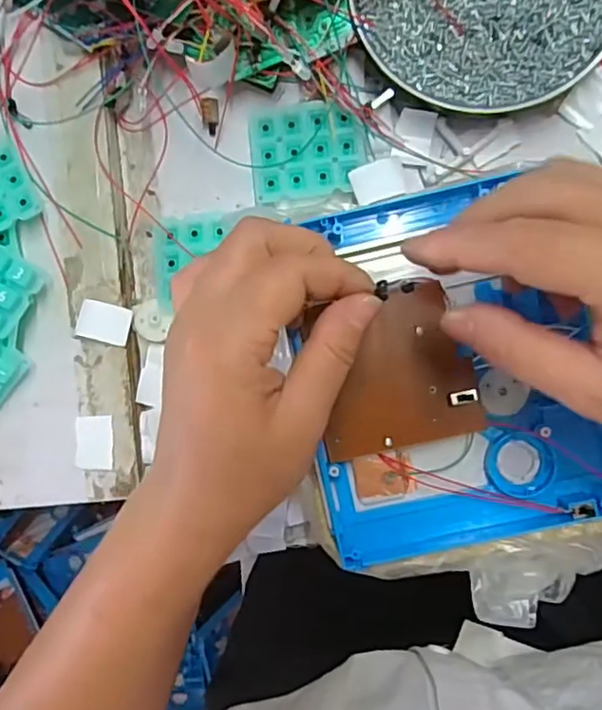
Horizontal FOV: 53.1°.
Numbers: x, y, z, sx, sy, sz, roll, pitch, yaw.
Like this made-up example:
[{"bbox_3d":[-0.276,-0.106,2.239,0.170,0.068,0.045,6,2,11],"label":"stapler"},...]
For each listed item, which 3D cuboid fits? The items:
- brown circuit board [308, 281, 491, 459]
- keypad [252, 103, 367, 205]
[{"bbox_3d":[0.043,0.007,0.280,0.071,0.008,0.072,-12,88,5],"label":"brown circuit board"},{"bbox_3d":[0.003,-0.109,0.322,0.059,0.009,0.048,-5,89,5],"label":"keypad"}]

